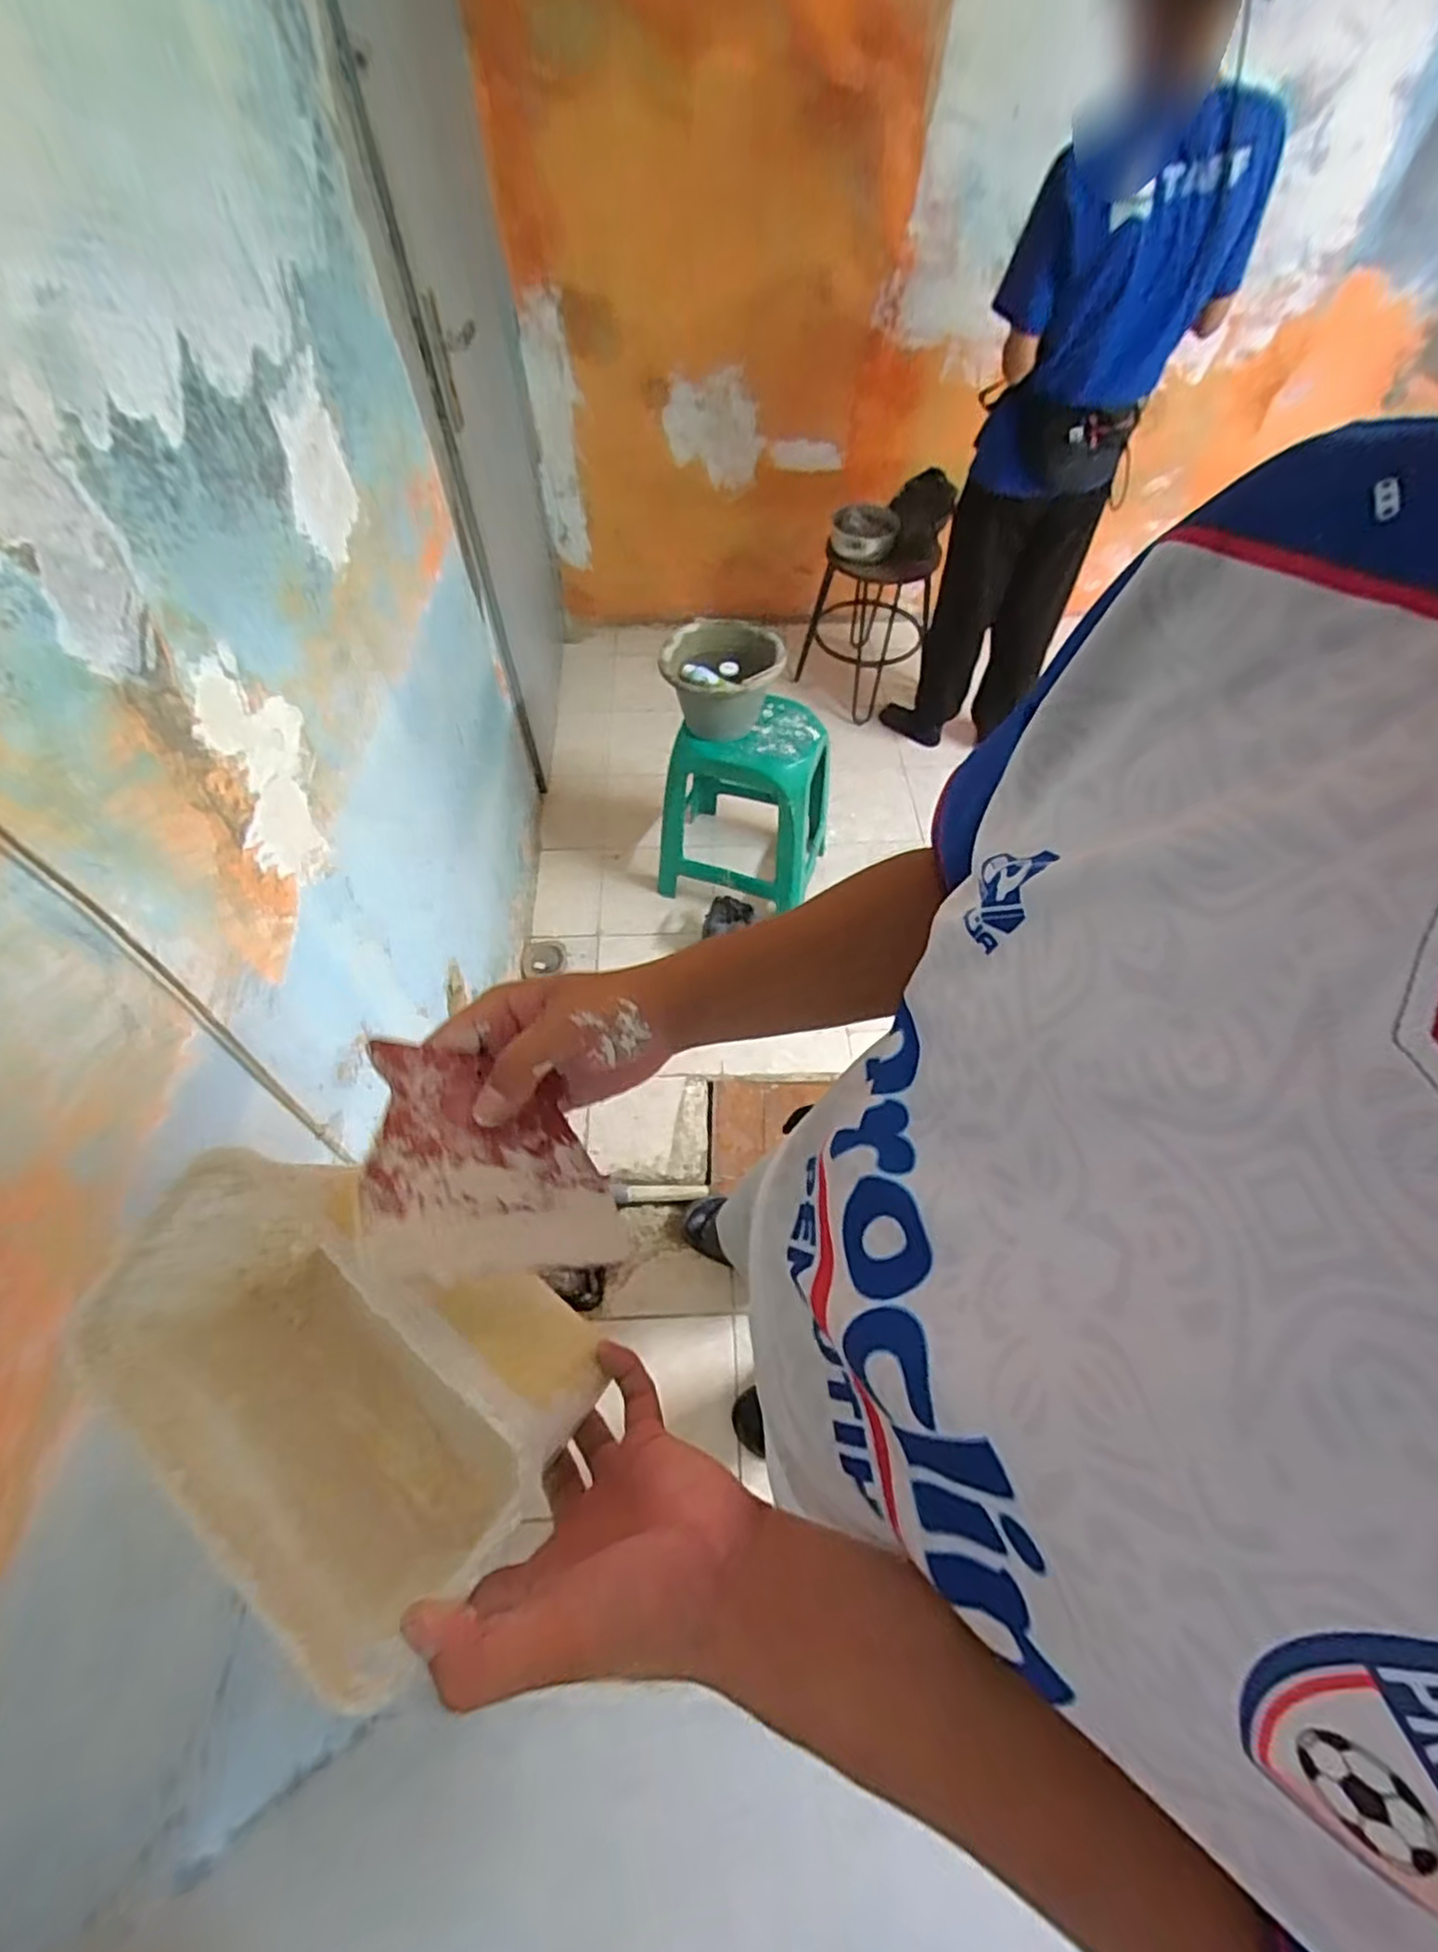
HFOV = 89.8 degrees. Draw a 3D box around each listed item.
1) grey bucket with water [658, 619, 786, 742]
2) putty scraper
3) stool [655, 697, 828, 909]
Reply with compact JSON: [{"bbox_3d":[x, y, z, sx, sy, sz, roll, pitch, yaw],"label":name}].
[{"bbox_3d":[0.008,-0.624,1.550,0.241,0.198,0.249,0,58,0],"label":"grey bucket with water"},{"bbox_3d":[-0.100,0.081,0.323,0.006,0.117,0.104,-42,53,26],"label":"putty scraper"},{"bbox_3d":[0.075,-0.449,1.763,0.380,0.431,0.356,12,58,7],"label":"stool"}]

